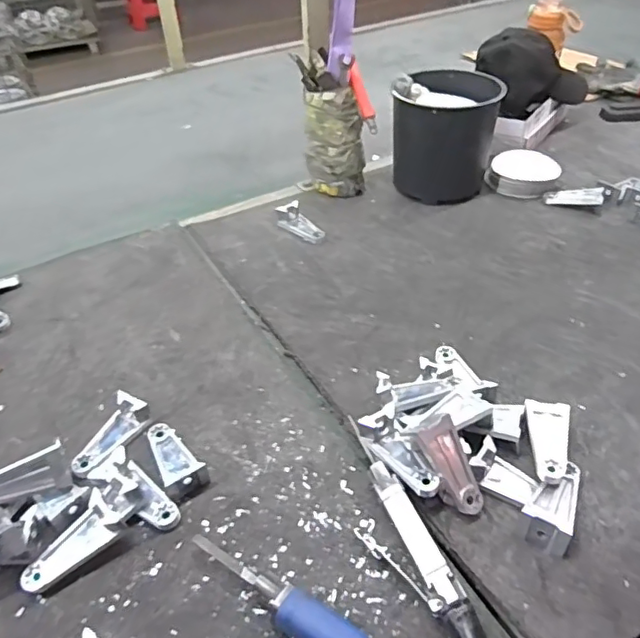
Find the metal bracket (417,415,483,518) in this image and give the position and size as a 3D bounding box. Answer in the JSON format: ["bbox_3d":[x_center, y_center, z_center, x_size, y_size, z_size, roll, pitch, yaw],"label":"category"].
[{"bbox_3d":[0.123,0.143,0.541,0.036,0.092,0.024,-23,-1,-22],"label":"metal bracket"}]

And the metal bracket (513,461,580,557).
[{"bbox_3d":[0.223,0.170,0.525,0.044,0.031,0.093,24,49,28],"label":"metal bracket"}]

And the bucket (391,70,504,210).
[{"bbox_3d":[0.213,-0.316,0.975,0.161,0.179,0.159,-2,42,2],"label":"bucket"}]

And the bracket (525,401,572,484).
[{"bbox_3d":[0.232,0.121,0.566,0.042,0.015,0.090,3,43,16],"label":"bracket"}]

